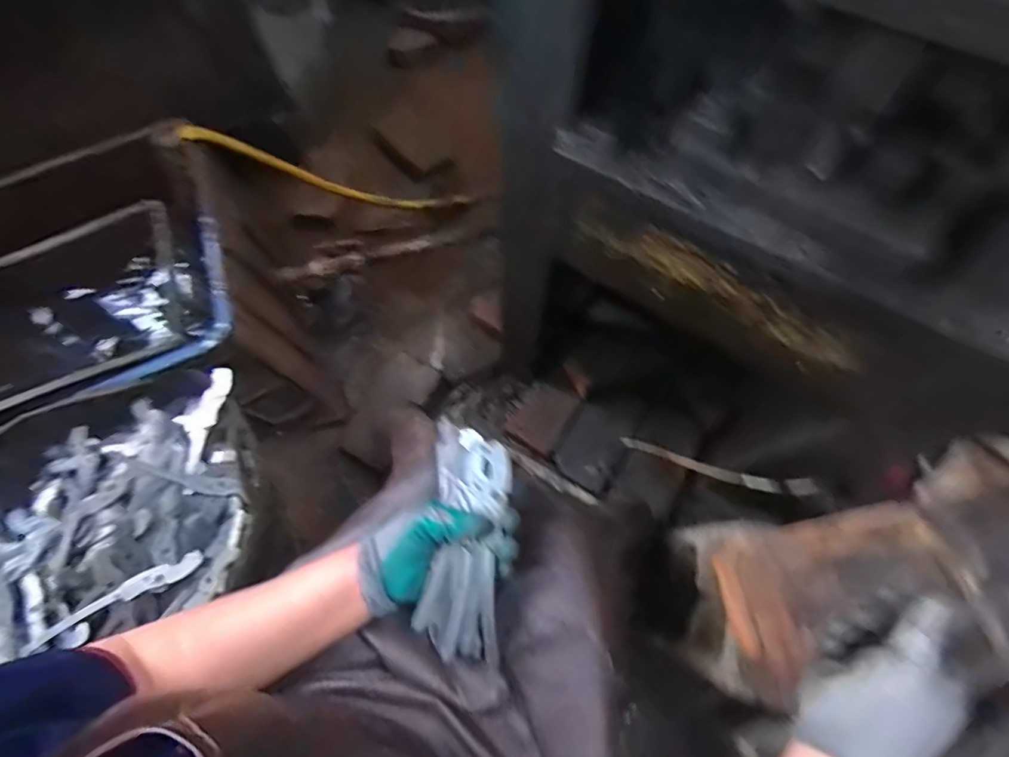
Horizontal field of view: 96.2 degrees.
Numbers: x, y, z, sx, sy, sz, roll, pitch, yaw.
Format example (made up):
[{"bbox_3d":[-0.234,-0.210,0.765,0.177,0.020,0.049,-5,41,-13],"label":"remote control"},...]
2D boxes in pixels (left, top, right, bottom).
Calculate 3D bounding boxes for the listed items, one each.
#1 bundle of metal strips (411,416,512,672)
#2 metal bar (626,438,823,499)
[{"bbox_3d":[-0.034,0.139,0.402,0.072,0.040,0.194,2,74,2],"label":"bundle of metal strips"},{"bbox_3d":[0.341,0.147,0.751,0.290,0.050,0.022,13,66,36],"label":"metal bar"}]

